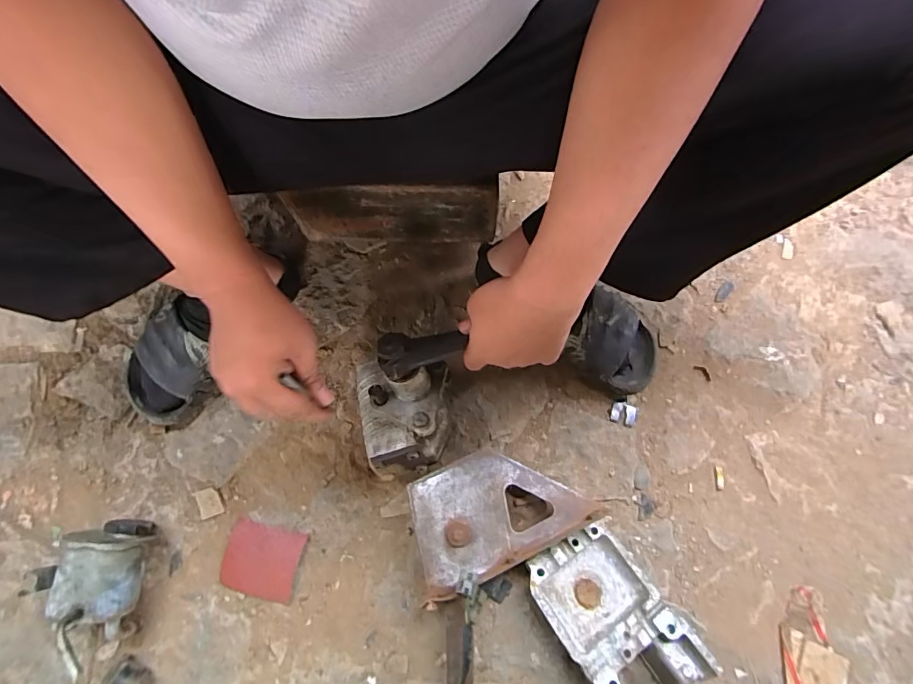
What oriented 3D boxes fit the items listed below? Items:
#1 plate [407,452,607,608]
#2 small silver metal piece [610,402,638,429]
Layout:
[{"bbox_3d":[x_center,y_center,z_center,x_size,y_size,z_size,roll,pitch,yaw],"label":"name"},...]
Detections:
[{"bbox_3d":[0.045,0.201,0.545,0.213,0.031,0.132,-24,77,-8],"label":"plate"},{"bbox_3d":[0.244,0.105,0.651,0.035,0.006,0.033,23,75,5],"label":"small silver metal piece"}]

